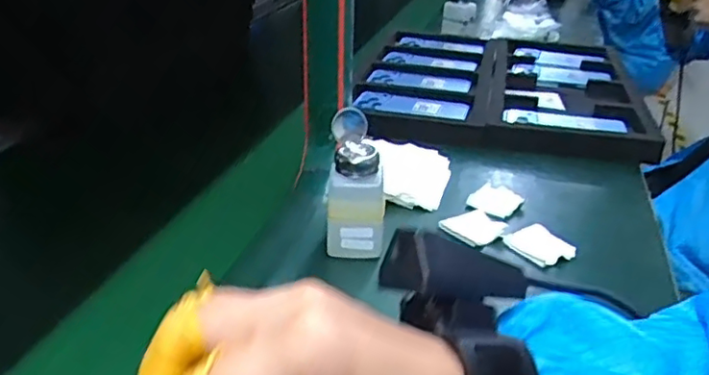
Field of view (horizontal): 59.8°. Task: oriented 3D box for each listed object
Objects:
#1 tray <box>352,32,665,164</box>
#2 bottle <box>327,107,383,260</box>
[{"bbox_3d":[0.229,-0.166,1.019,0.426,0.046,0.502,5,27,8],"label":"tray"},{"bbox_3d":[0.001,-0.001,0.576,0.053,0.132,0.041,0,27,-2],"label":"bottle"}]

